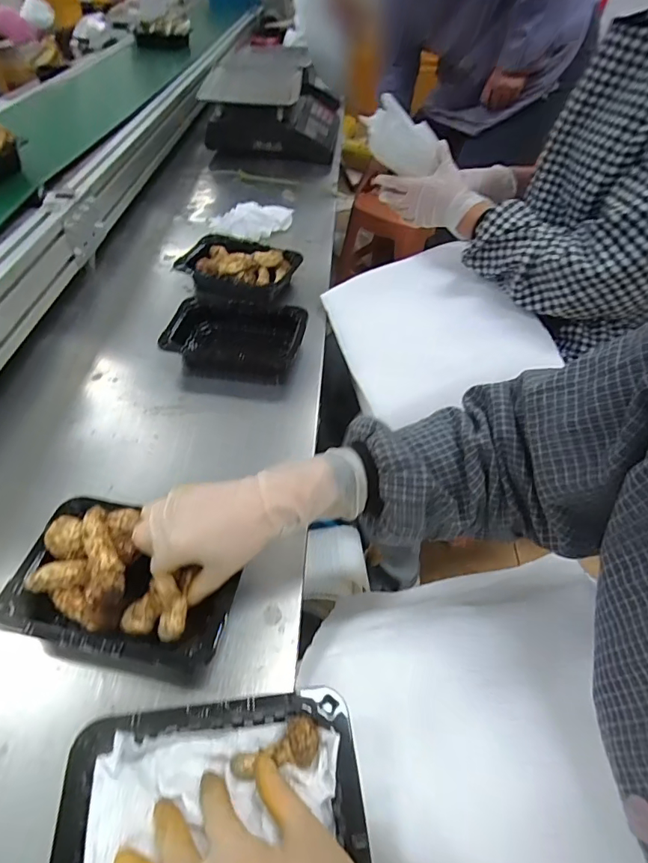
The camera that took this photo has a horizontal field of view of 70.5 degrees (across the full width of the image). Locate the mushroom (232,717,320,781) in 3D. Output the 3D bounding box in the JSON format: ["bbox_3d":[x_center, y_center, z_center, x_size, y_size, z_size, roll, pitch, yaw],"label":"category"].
[{"bbox_3d":[-0.035,0.224,0.321,0.065,0.017,0.027,-22,55,1],"label":"mushroom"}]

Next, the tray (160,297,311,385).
[{"bbox_3d":[-0.130,-0.134,0.657,0.188,0.042,0.142,9,51,1],"label":"tray"}]

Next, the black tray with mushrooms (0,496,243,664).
[{"bbox_3d":[-0.168,0.119,0.388,0.177,0.055,0.122,12,51,4],"label":"black tray with mushrooms"}]

